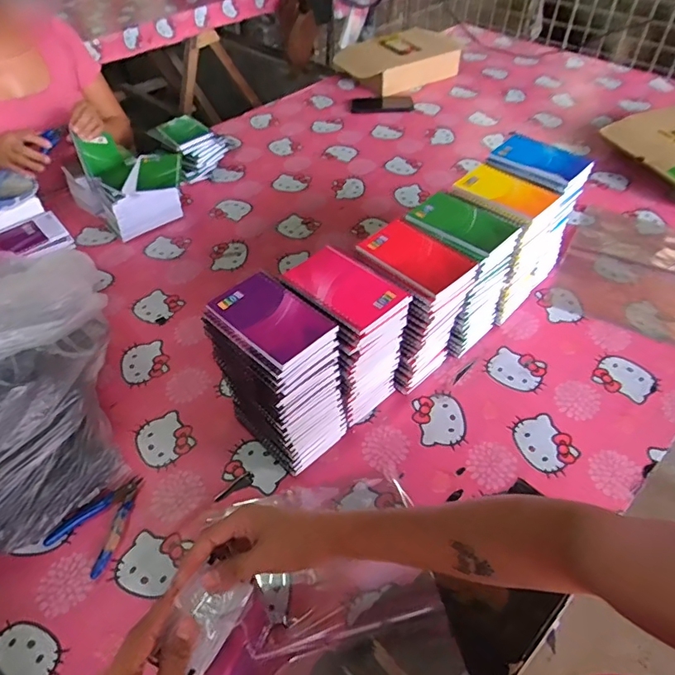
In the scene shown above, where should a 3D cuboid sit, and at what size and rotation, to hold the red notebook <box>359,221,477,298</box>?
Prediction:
[{"bbox_3d":[0.101,-0.105,0.628,0.092,0.010,0.129,-35,56,-26],"label":"red notebook"}]

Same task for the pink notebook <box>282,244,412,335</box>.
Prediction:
[{"bbox_3d":[0.009,-0.061,0.587,0.129,0.013,0.090,36,59,29],"label":"pink notebook"}]

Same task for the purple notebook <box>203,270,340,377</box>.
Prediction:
[{"bbox_3d":[-0.075,-0.022,0.550,0.128,0.012,0.088,36,59,29],"label":"purple notebook"}]

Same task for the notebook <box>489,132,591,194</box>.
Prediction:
[{"bbox_3d":[0.304,-0.272,0.756,0.131,0.021,0.104,30,56,25],"label":"notebook"}]

